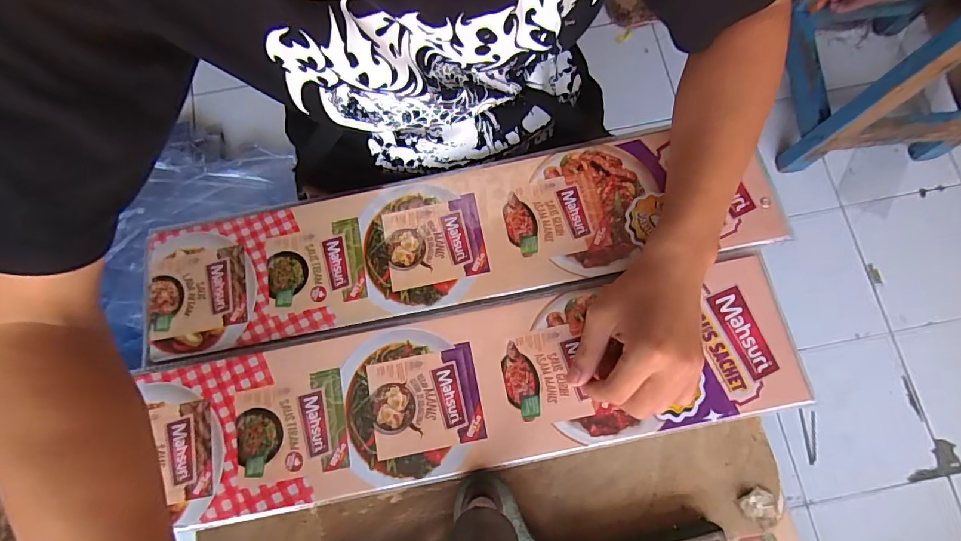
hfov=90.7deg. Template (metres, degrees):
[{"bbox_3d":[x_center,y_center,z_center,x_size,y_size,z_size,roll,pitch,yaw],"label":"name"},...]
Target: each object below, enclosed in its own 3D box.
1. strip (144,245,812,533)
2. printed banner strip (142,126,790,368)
[{"bbox_3d":[-0.004,0.099,0.395,0.521,0.011,0.128,-10,76,-1],"label":"strip"},{"bbox_3d":[-0.025,-0.031,0.435,0.559,0.009,0.133,-12,71,0],"label":"printed banner strip"}]

